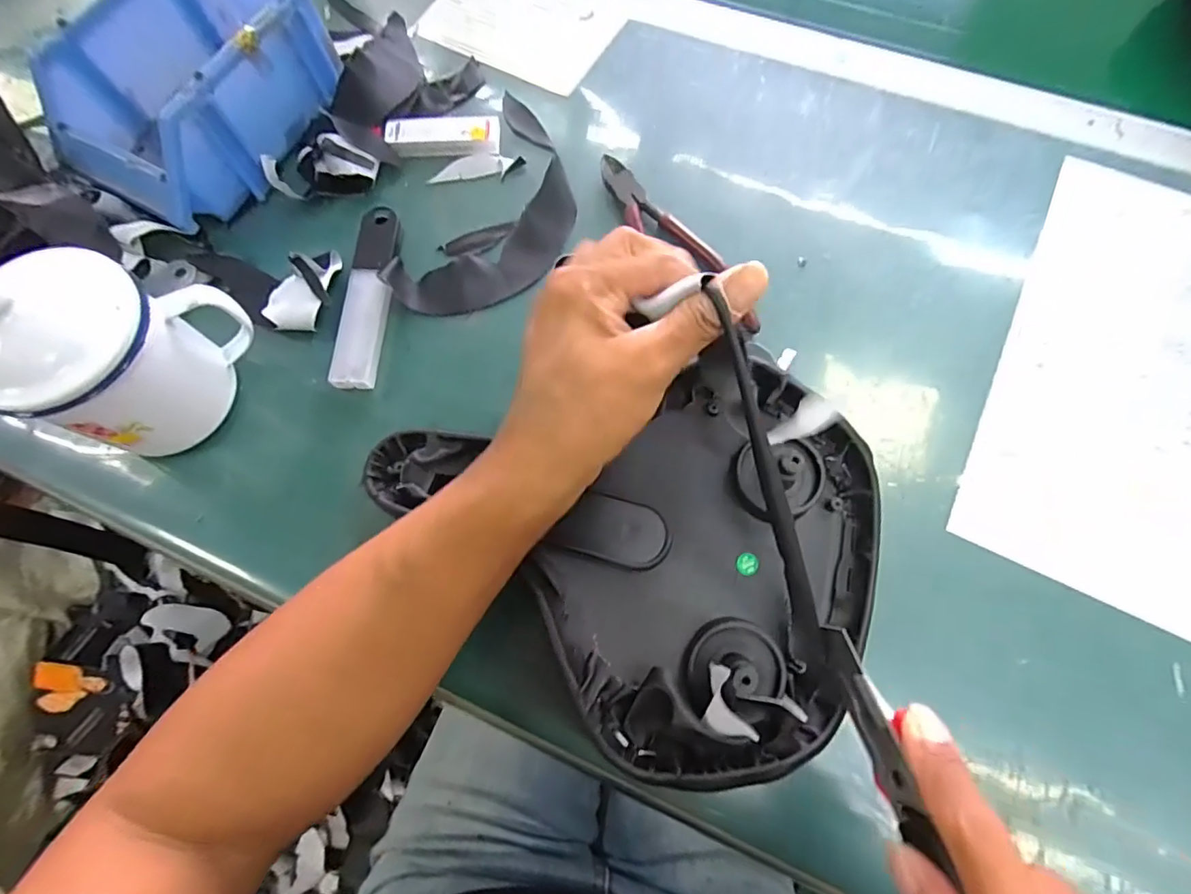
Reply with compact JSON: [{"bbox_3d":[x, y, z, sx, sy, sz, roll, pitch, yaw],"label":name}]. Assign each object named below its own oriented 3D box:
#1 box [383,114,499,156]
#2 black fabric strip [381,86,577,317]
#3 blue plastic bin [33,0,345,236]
[{"bbox_3d":[-0.109,-0.222,0.385,0.078,0.014,0.025,-1,71,1],"label":"box"},{"bbox_3d":[-0.059,-0.162,0.365,0.091,0.015,0.181,23,73,9],"label":"black fabric strip"},{"bbox_3d":[-0.270,-0.247,0.367,0.122,0.073,0.178,28,74,10],"label":"blue plastic bin"}]

